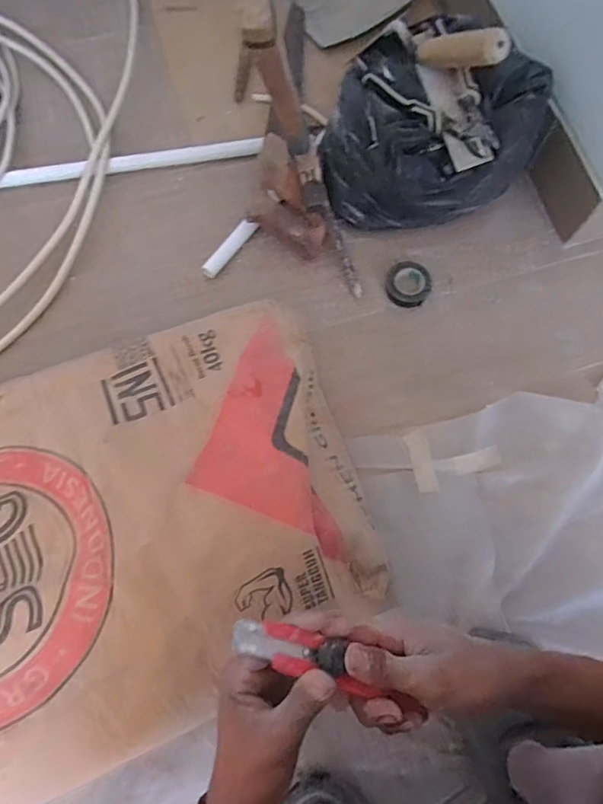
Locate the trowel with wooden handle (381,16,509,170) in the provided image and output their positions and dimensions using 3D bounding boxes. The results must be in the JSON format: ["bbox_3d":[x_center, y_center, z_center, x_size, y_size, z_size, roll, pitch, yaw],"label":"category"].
[{"bbox_3d":[0.167,-0.379,0.559,0.048,0.110,0.215,-19,74,-4],"label":"trowel with wooden handle"}]

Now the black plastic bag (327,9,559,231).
[{"bbox_3d":[0.158,-0.331,0.630,0.242,0.157,0.219,26,75,9],"label":"black plastic bag"}]

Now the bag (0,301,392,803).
[{"bbox_3d":[-0.218,0.132,0.460,0.562,0.140,0.361,-21,74,-5],"label":"bag"}]

